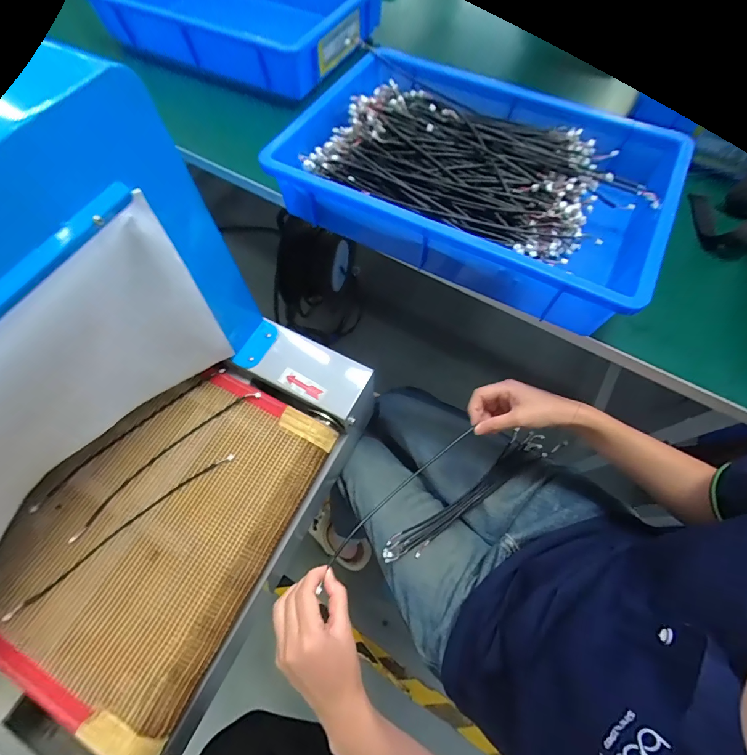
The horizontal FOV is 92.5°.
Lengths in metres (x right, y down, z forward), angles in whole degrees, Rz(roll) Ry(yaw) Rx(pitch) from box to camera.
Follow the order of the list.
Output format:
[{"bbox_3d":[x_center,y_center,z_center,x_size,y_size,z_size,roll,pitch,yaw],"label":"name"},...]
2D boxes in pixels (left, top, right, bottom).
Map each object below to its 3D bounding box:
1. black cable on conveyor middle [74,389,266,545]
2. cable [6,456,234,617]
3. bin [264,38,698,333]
[{"bbox_3d":[-0.271,0.102,0.475,0.276,0.006,0.027,-41,57,-15],"label":"black cable on conveyor middle"},{"bbox_3d":[-0.300,0.183,0.438,0.284,0.007,0.015,-37,69,-15],"label":"cable"},{"bbox_3d":[0.126,-0.267,0.460,0.450,0.078,0.328,27,66,9],"label":"bin"}]

